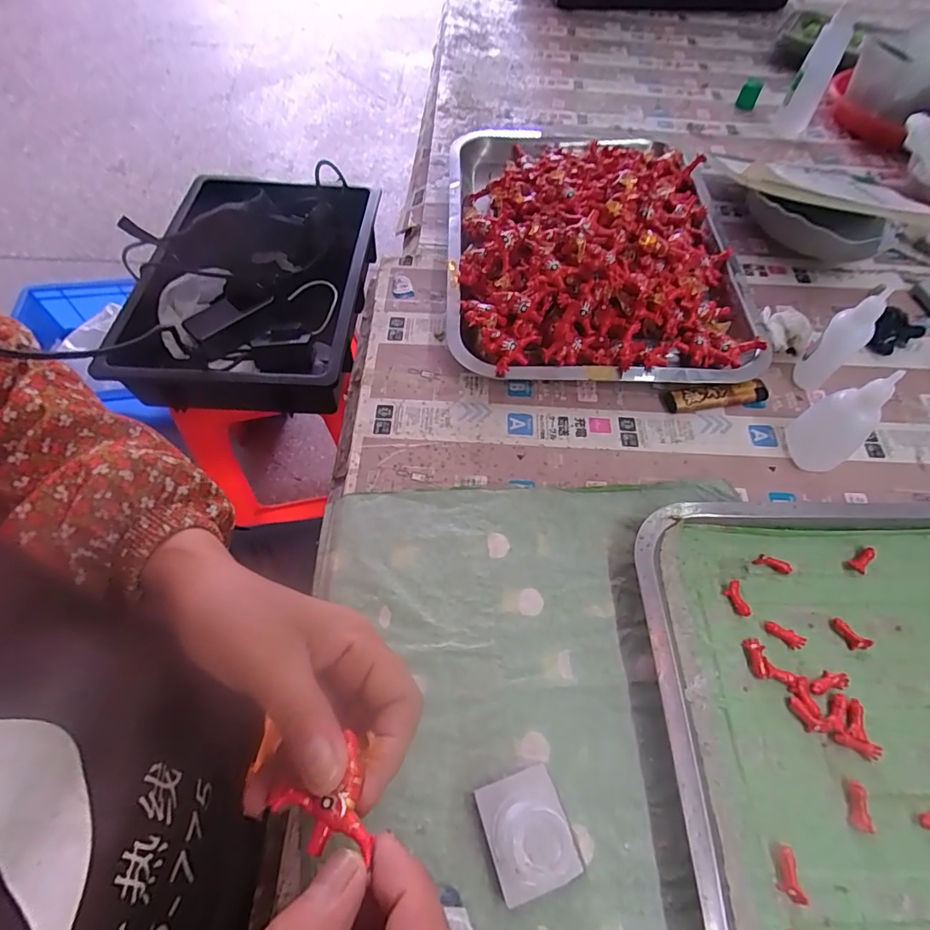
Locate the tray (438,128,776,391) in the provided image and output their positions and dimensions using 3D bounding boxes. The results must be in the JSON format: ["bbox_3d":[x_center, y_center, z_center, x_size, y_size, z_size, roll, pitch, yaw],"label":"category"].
[{"bbox_3d":[0.115,-0.223,0.463,0.255,0.077,0.346,0,60,0],"label":"tray"}]

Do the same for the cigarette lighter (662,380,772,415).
[{"bbox_3d":[0.201,-0.054,0.401,0.082,0.018,0.016,-3,60,-2],"label":"cigarette lighter"}]

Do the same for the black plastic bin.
[{"bbox_3d":[-0.316,-0.277,0.784,0.336,0.120,0.431,5,60,2],"label":"black plastic bin"}]

